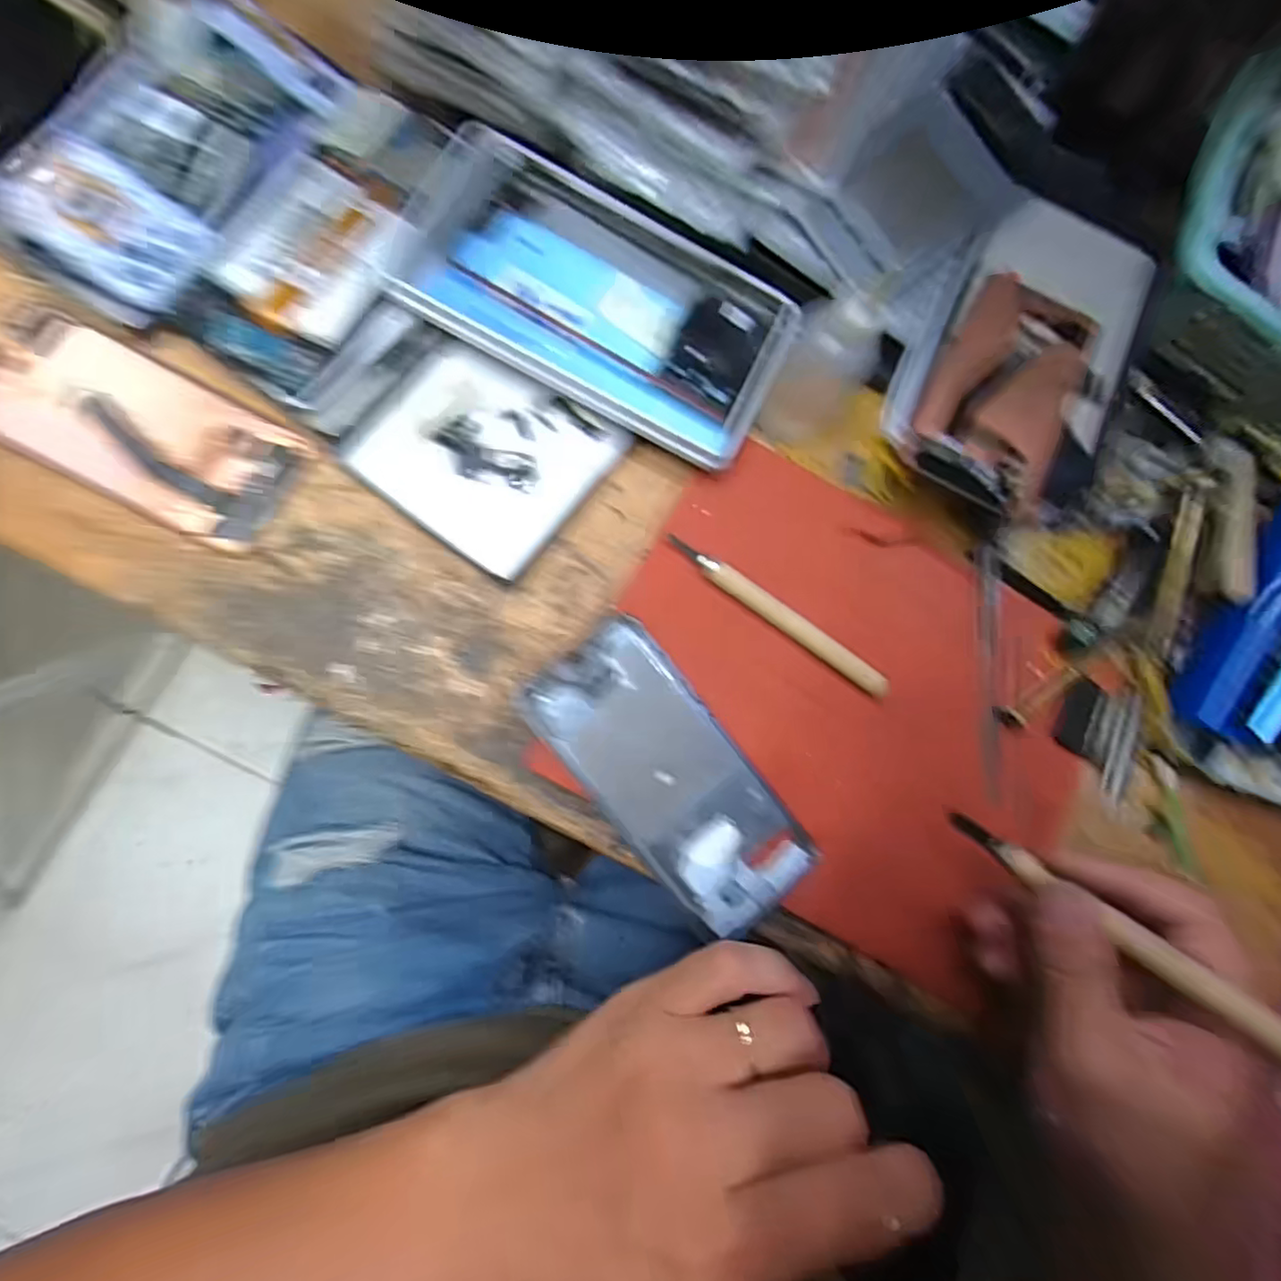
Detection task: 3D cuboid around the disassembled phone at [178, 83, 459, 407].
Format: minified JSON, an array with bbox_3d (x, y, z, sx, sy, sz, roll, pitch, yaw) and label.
[{"bbox_3d":[-0.145,-0.189,0.300,0.066,0.010,0.151,29,83,-4],"label":"disassembled phone"}]

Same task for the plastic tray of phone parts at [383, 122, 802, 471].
[{"bbox_3d":[-0.018,-0.167,0.313,0.180,0.013,0.102,27,83,-5],"label":"plastic tray of phone parts"}]

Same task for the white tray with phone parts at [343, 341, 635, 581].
[{"bbox_3d":[-0.073,-0.090,0.312,0.100,0.009,0.094,37,71,0],"label":"white tray with phone parts"}]

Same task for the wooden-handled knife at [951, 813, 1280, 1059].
[{"bbox_3d":[0.167,0.101,0.230,0.011,0.126,0.017,-48,137,-8],"label":"wooden-handled knife"}]

